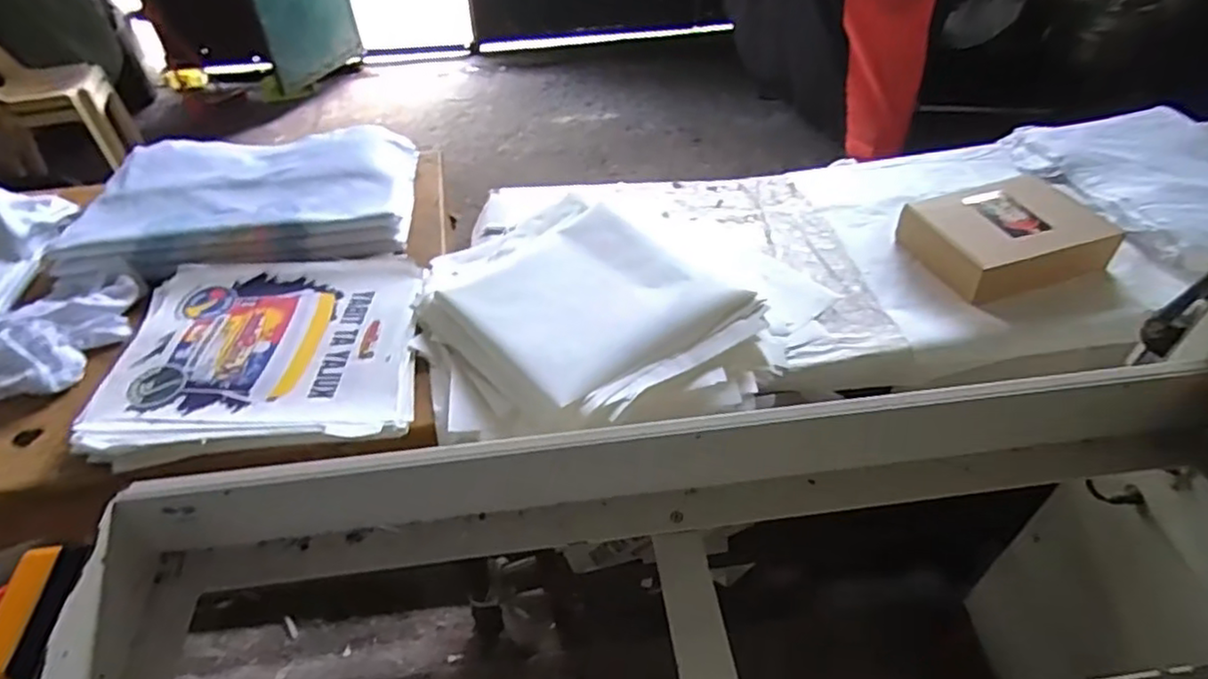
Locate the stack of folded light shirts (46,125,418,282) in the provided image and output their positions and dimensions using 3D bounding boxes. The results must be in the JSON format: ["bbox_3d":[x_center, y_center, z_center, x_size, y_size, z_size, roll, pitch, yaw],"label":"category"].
[{"bbox_3d":[-0.638,-0.254,1.212,0.562,0.079,0.365,-9,47,-7],"label":"stack of folded light shirts"}]

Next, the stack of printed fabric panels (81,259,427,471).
[{"bbox_3d":[-0.479,0.005,0.968,0.408,0.036,0.368,-6,46,-4],"label":"stack of printed fabric panels"}]

